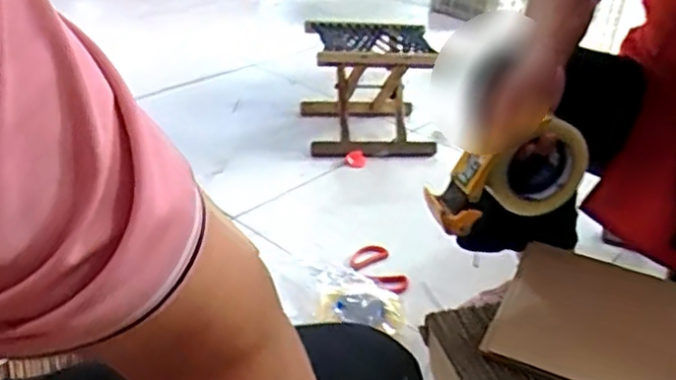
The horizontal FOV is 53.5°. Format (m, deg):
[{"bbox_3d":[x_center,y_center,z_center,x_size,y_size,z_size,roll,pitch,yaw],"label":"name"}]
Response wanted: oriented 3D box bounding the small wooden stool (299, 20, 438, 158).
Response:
[{"bbox_3d":[0.078,-0.256,1.657,0.291,0.242,0.298,-1,31,-10],"label":"small wooden stool"}]

